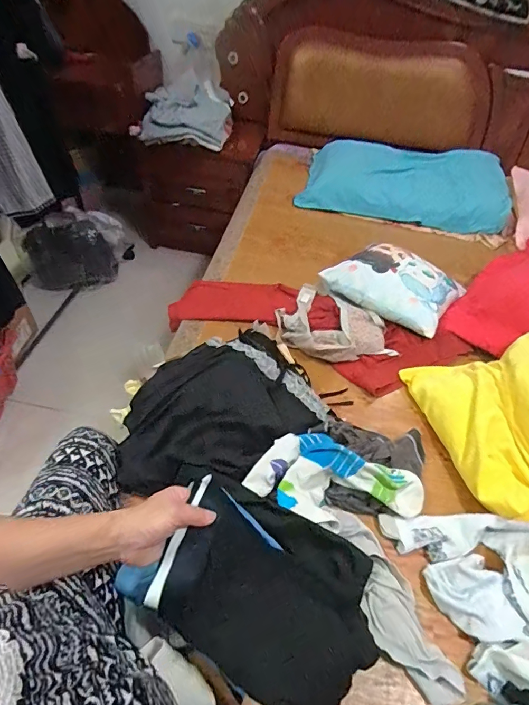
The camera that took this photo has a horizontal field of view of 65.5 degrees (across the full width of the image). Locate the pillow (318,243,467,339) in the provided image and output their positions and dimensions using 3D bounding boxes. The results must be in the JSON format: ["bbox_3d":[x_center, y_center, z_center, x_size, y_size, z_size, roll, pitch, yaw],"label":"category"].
[{"bbox_3d":[0.344,-0.192,1.058,0.299,0.075,0.266,32,51,24],"label":"pillow"}]

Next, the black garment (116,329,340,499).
[{"bbox_3d":[-0.094,0.095,0.733,0.367,0.061,0.265,-26,54,-28],"label":"black garment"}]

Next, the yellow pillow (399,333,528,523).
[{"bbox_3d":[0.443,0.102,0.750,0.238,0.164,0.349,1,46,-5],"label":"yellow pillow"}]

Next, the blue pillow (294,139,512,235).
[{"bbox_3d":[0.494,-0.611,1.472,0.693,0.145,0.365,11,46,5],"label":"blue pillow"}]

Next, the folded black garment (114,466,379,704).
[{"bbox_3d":[-0.001,0.289,0.520,0.305,0.053,0.217,41,36,2],"label":"folded black garment"}]

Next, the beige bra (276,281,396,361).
[{"bbox_3d":[0.152,-0.062,0.974,0.226,0.048,0.277,-23,52,-25],"label":"beige bra"}]

